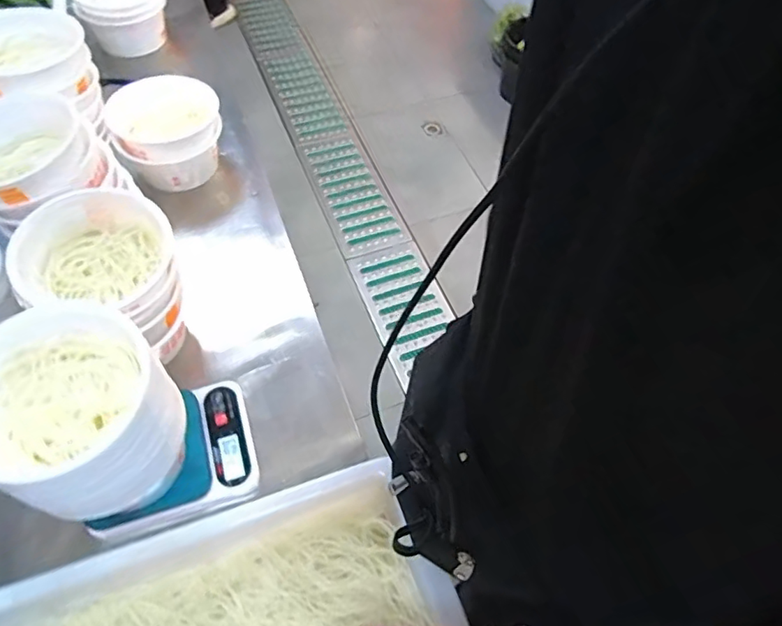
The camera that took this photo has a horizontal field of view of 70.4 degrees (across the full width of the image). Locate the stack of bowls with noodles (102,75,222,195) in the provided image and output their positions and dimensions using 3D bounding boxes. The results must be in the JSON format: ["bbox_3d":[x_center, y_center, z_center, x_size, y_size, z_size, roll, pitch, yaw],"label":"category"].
[{"bbox_3d":[-0.361,-0.290,0.926,0.174,0.128,0.153,-27,63,-19],"label":"stack of bowls with noodles"}]

